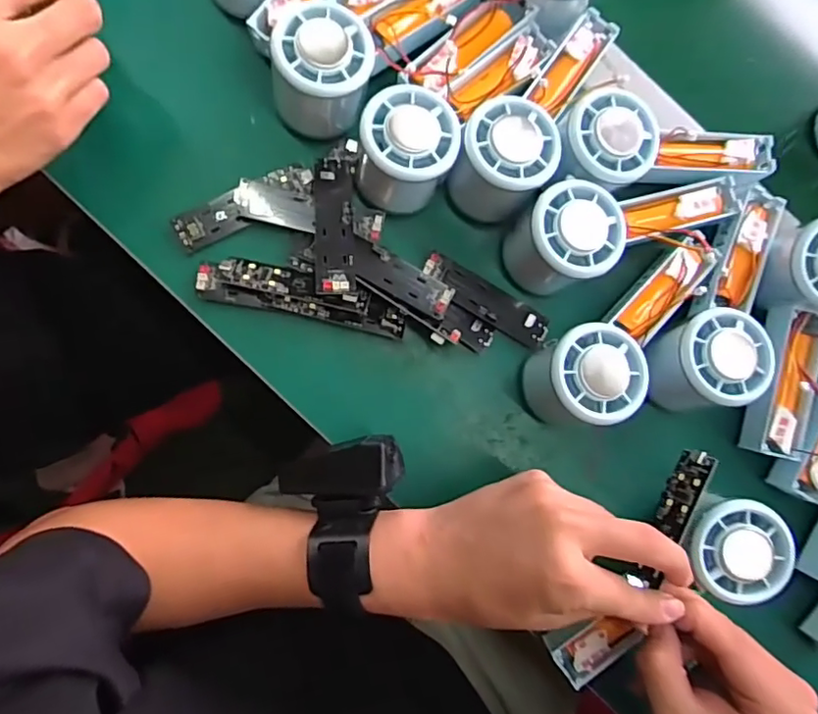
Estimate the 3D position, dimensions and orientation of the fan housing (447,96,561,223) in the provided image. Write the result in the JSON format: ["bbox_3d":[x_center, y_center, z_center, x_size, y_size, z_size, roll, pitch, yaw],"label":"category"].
[{"bbox_3d":[0.057,-0.121,0.366,0.054,0.056,0.058,1,84,-7],"label":"fan housing"}]

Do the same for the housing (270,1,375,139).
[{"bbox_3d":[-0.053,-0.172,0.358,0.057,0.054,0.054,1,84,-7],"label":"housing"}]

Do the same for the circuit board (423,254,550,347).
[{"bbox_3d":[0.051,-0.038,0.386,0.091,0.009,0.025,30,81,-3],"label":"circuit board"}]

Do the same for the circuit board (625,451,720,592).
[{"bbox_3d":[0.146,0.090,0.328,0.012,0.024,0.080,27,86,-3],"label":"circuit board"}]

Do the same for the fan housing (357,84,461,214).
[{"bbox_3d":[-0.002,-0.125,0.359,0.054,0.052,0.057,1,84,-7],"label":"fan housing"}]

